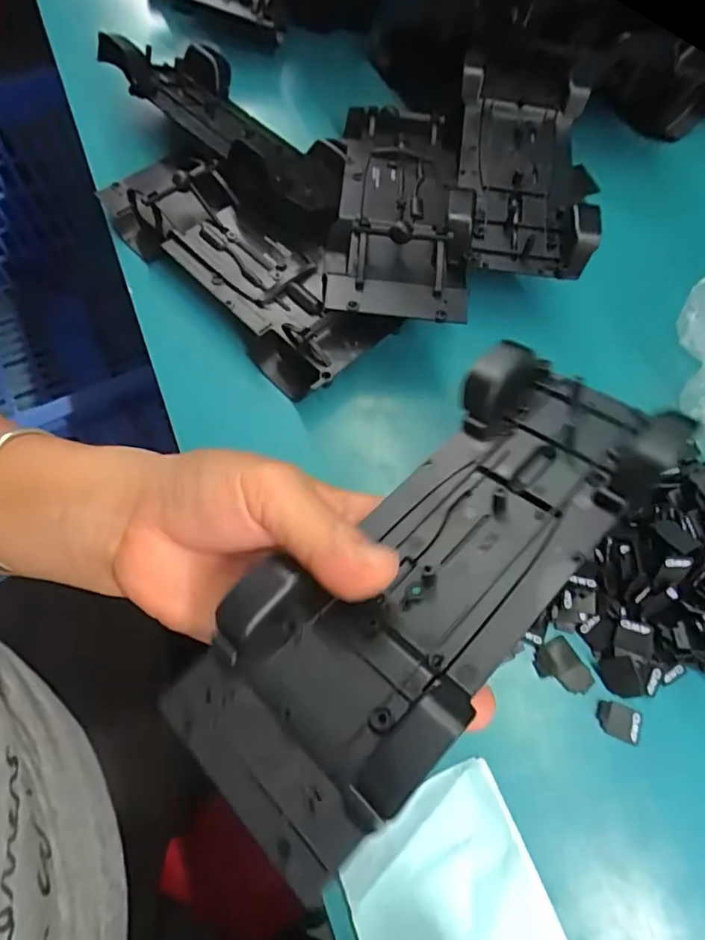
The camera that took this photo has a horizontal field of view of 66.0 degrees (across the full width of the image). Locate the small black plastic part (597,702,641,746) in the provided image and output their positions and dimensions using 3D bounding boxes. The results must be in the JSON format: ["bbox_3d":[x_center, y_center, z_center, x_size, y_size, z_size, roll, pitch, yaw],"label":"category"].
[{"bbox_3d":[0.114,0.107,0.231,0.019,0.004,0.014,19,66,5],"label":"small black plastic part"}]

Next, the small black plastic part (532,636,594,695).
[{"bbox_3d":[0.093,0.088,0.240,0.019,0.004,0.024,-30,71,-15],"label":"small black plastic part"}]

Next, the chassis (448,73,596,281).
[{"bbox_3d":[0.098,-0.176,0.317,0.076,0.030,0.141,9,66,1],"label":"chassis"}]

